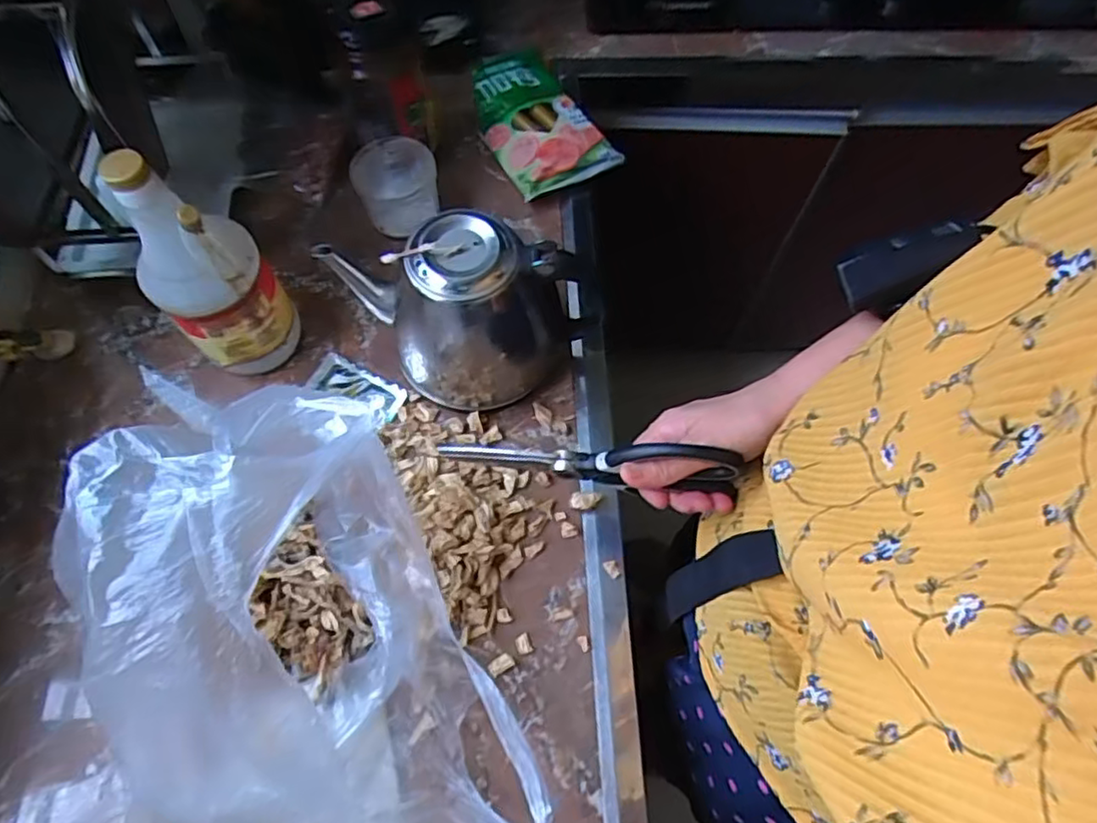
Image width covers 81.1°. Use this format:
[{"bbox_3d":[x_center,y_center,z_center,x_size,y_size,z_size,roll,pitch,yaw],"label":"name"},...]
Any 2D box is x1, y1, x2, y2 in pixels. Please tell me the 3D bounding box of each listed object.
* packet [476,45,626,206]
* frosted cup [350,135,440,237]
[{"bbox_3d":[-0.019,-0.328,0.708,0.117,0.039,0.208,-25,68,-12],"label":"packet"},{"bbox_3d":[-0.148,-0.225,0.640,0.075,0.075,0.072,0,65,-1],"label":"frosted cup"}]

